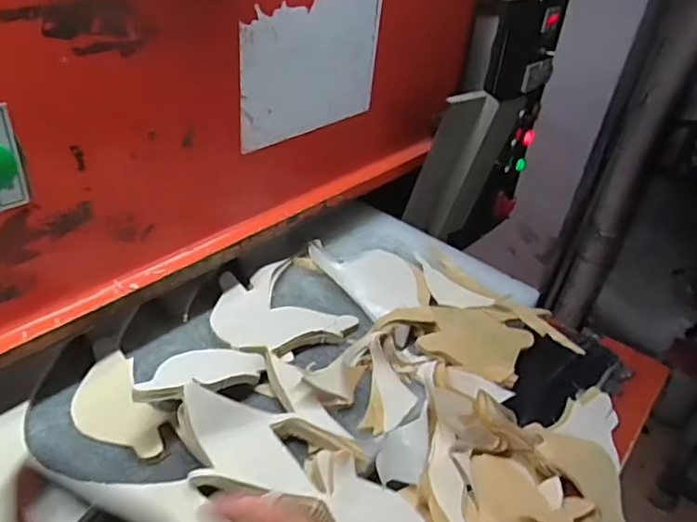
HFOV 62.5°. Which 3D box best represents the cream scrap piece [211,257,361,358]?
[{"bbox_3d":[-0.093,0.056,0.736,0.162,0.024,0.159,-18,36,-32],"label":"cream scrap piece"}]

